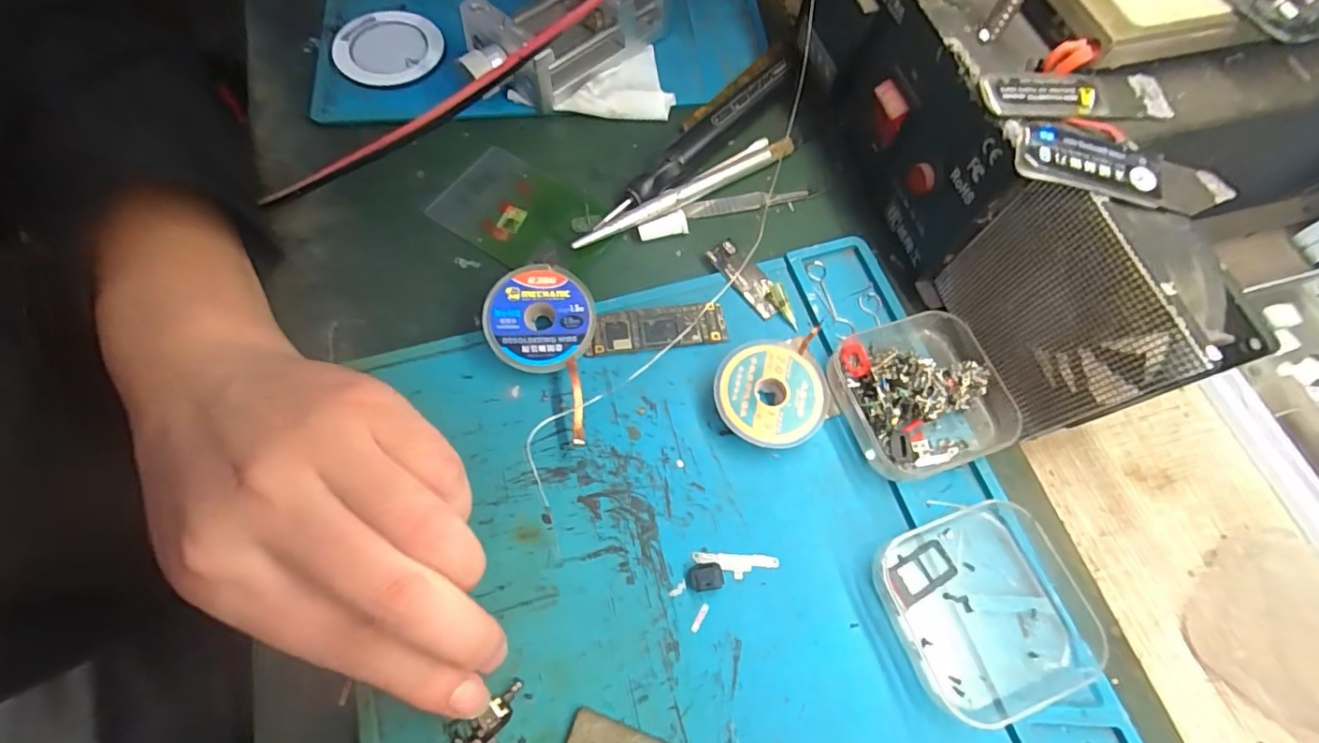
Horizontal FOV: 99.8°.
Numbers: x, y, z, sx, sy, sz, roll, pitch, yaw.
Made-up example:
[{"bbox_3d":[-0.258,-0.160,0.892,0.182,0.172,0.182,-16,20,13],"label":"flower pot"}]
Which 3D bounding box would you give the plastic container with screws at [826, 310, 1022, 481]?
[{"bbox_3d":[0.107,0.008,0.228,0.065,0.024,0.062,-15,68,-9],"label":"plastic container with screws"}]

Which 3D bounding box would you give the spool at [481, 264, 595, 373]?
[{"bbox_3d":[-0.051,-0.021,0.238,0.044,0.013,0.044,1,79,-7],"label":"spool"}]

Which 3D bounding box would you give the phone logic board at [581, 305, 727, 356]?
[{"bbox_3d":[0.000,-0.019,0.244,0.060,0.004,0.020,-5,66,-5],"label":"phone logic board"}]

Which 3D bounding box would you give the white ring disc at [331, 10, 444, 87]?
[{"bbox_3d":[-0.147,-0.178,0.304,0.047,0.009,0.051,19,67,6],"label":"white ring disc"}]

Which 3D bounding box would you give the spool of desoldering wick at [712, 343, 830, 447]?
[{"bbox_3d":[0.045,0.011,0.230,0.045,0.013,0.042,1,66,-2],"label":"spool of desoldering wick"}]

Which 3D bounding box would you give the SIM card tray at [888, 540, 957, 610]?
[{"bbox_3d":[0.097,0.073,0.204,0.026,0.004,0.014,-27,70,-14],"label":"SIM card tray"}]

